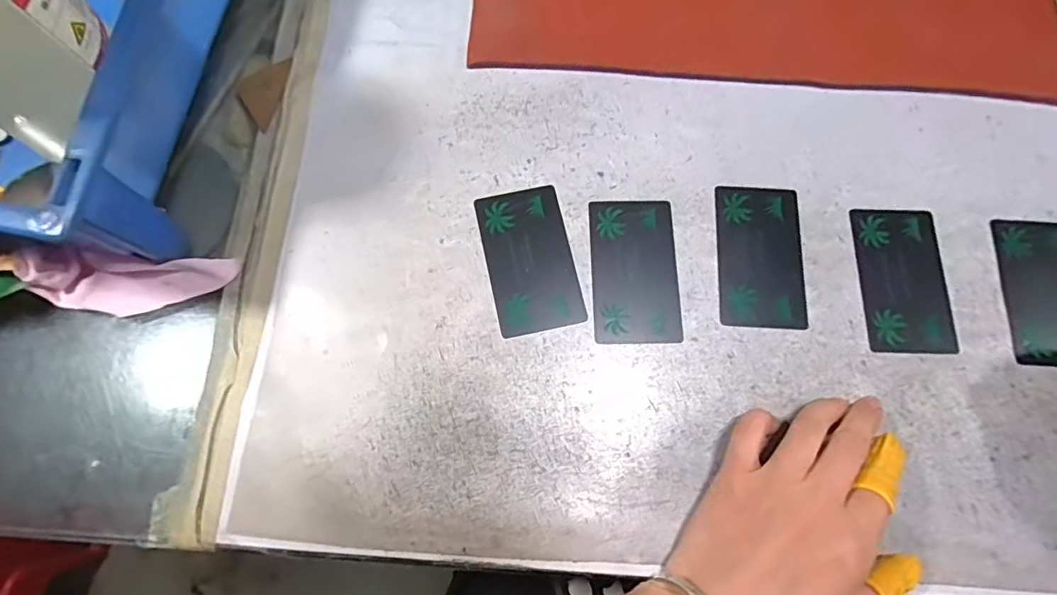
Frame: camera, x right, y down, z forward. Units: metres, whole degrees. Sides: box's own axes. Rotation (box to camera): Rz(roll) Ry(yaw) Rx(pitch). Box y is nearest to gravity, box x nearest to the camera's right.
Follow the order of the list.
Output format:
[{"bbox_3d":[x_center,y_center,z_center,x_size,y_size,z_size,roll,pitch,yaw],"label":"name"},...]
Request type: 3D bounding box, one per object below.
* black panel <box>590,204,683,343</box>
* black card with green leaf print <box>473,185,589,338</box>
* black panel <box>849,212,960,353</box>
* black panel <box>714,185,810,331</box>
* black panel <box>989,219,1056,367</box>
[{"bbox_3d":[0.061,-0.016,0.316,0.049,0.004,0.086,-1,73,-1],"label":"black panel"},{"bbox_3d":[0.000,-0.023,0.319,0.049,0.004,0.086,-12,74,-4],"label":"black card with green leaf print"},{"bbox_3d":[0.217,-0.011,0.315,0.052,0.004,0.086,1,73,0],"label":"black panel"},{"bbox_3d":[0.135,-0.025,0.321,0.050,0.004,0.085,4,73,1],"label":"black panel"},{"bbox_3d":[0.293,-0.003,0.309,0.052,0.005,0.084,3,73,-1],"label":"black panel"}]

